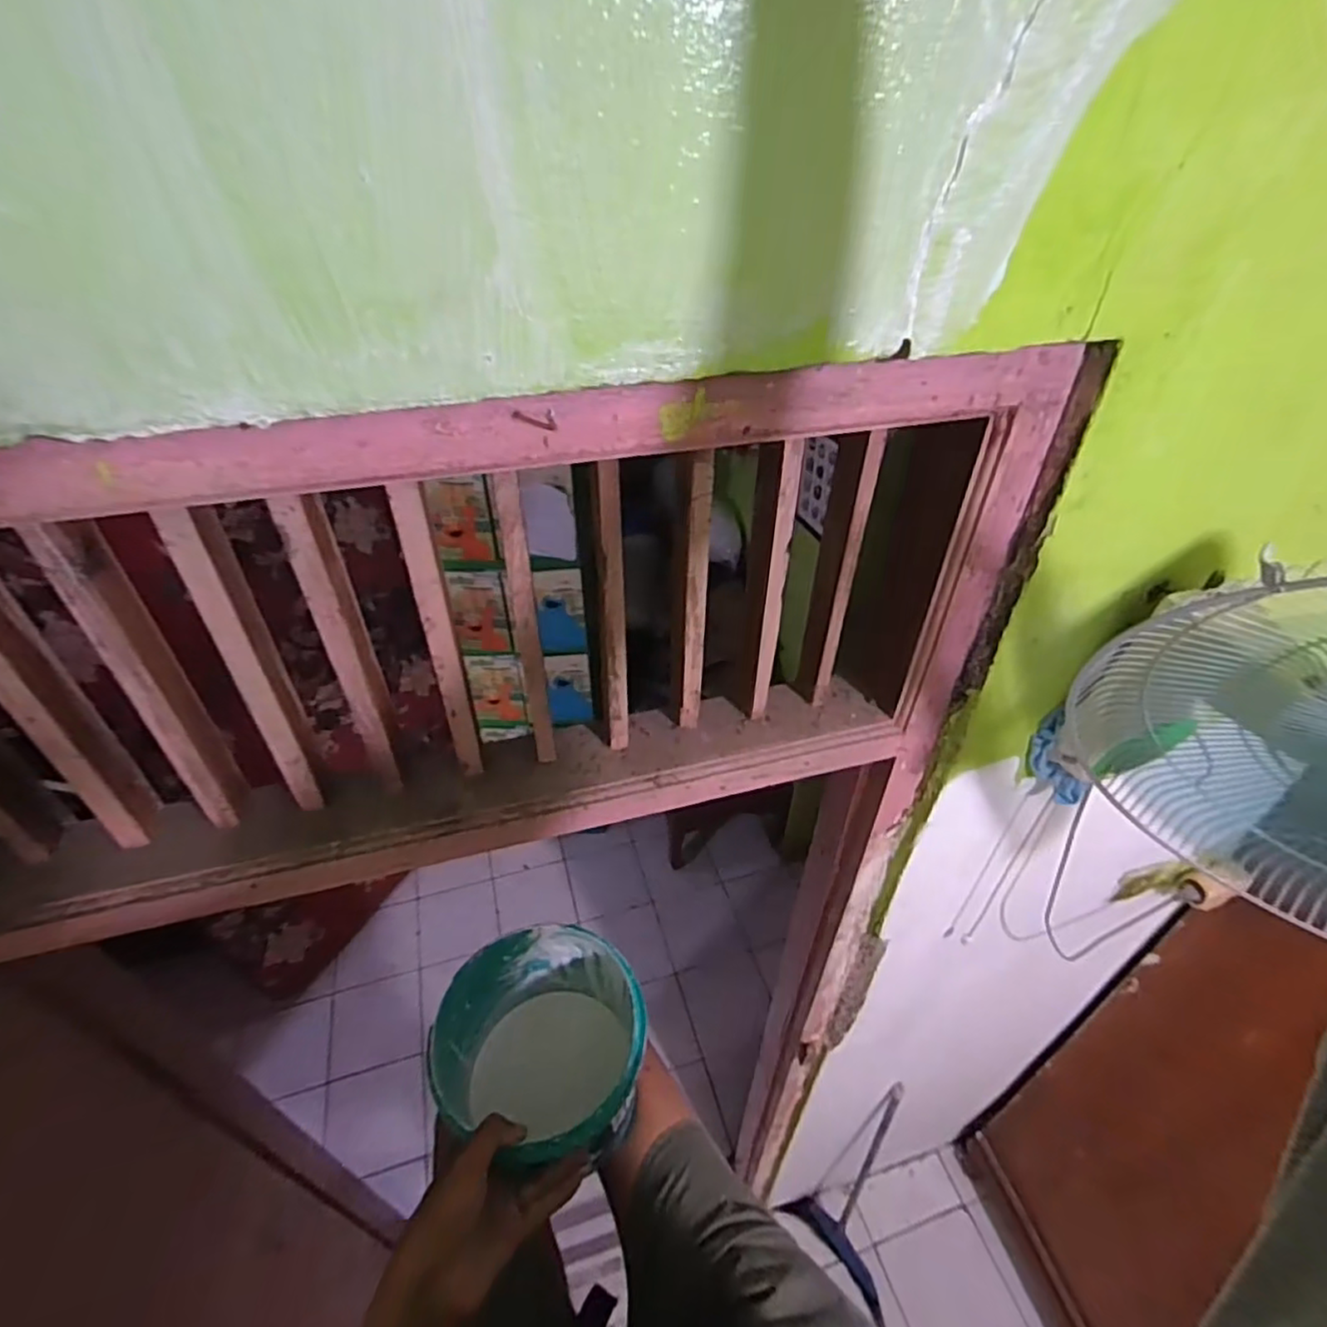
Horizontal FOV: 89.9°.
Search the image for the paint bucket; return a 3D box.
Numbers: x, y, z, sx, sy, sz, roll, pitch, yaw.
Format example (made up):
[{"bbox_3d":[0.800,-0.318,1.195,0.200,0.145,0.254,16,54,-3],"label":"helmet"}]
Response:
[{"bbox_3d":[-0.097,0.343,0.583,0.167,0.162,0.154,0,40,0],"label":"paint bucket"}]

